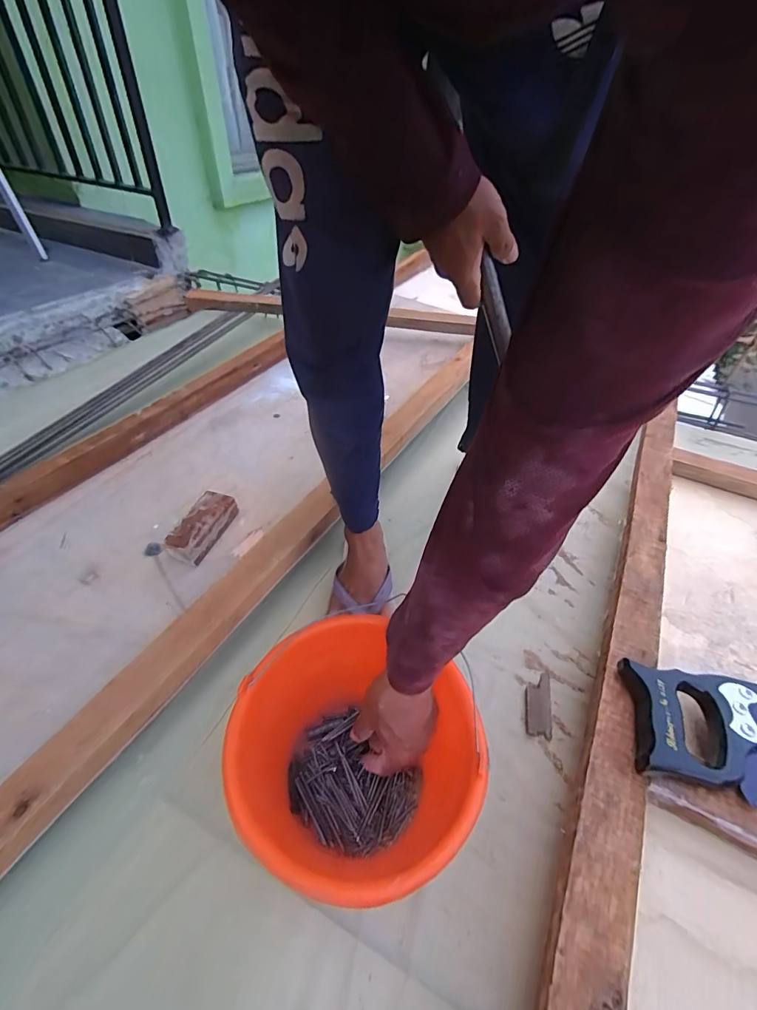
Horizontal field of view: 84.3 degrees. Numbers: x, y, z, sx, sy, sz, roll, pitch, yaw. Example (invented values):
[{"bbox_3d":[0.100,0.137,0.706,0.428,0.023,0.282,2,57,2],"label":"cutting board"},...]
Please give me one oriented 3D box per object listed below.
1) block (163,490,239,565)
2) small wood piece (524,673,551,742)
[{"bbox_3d":[-0.293,0.035,0.695,0.053,0.043,0.128,14,46,13],"label":"block"},{"bbox_3d":[0.217,0.272,0.573,0.033,0.004,0.084,11,44,8],"label":"small wood piece"}]

